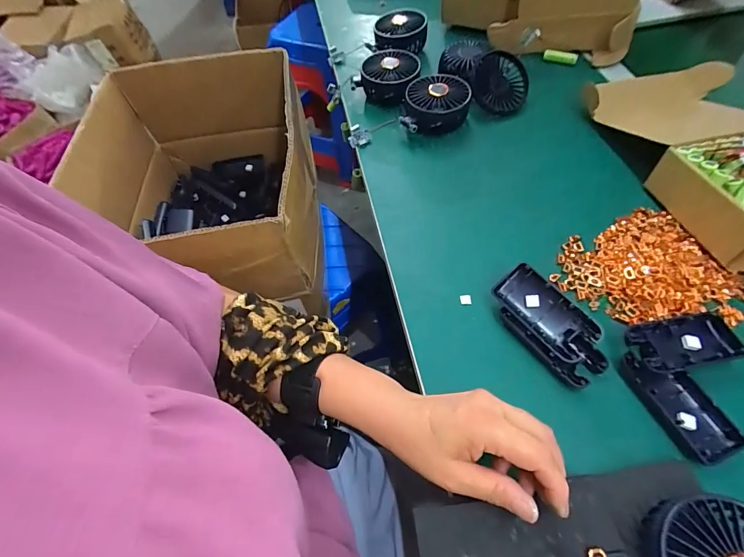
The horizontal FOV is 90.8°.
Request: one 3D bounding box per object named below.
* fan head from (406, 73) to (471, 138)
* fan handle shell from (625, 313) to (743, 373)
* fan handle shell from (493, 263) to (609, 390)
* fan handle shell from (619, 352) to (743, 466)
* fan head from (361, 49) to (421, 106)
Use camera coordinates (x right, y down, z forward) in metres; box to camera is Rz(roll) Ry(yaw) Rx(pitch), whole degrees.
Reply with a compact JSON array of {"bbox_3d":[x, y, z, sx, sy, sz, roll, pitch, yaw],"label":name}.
[{"bbox_3d":[0.090,-0.241,0.510,0.085,0.047,0.078,-1,57,3],"label":"fan head"},{"bbox_3d":[0.272,0.057,0.320,0.098,0.018,0.044,-9,57,-3],"label":"fan handle shell"},{"bbox_3d":[0.160,0.040,0.332,0.049,0.030,0.110,-34,61,-18],"label":"fan handle shell"},{"bbox_3d":[0.253,0.104,0.306,0.040,0.023,0.094,-25,59,-13],"label":"fan handle shell"},{"bbox_3d":[0.031,-0.305,0.559,0.084,0.049,0.088,13,58,12],"label":"fan head"}]

